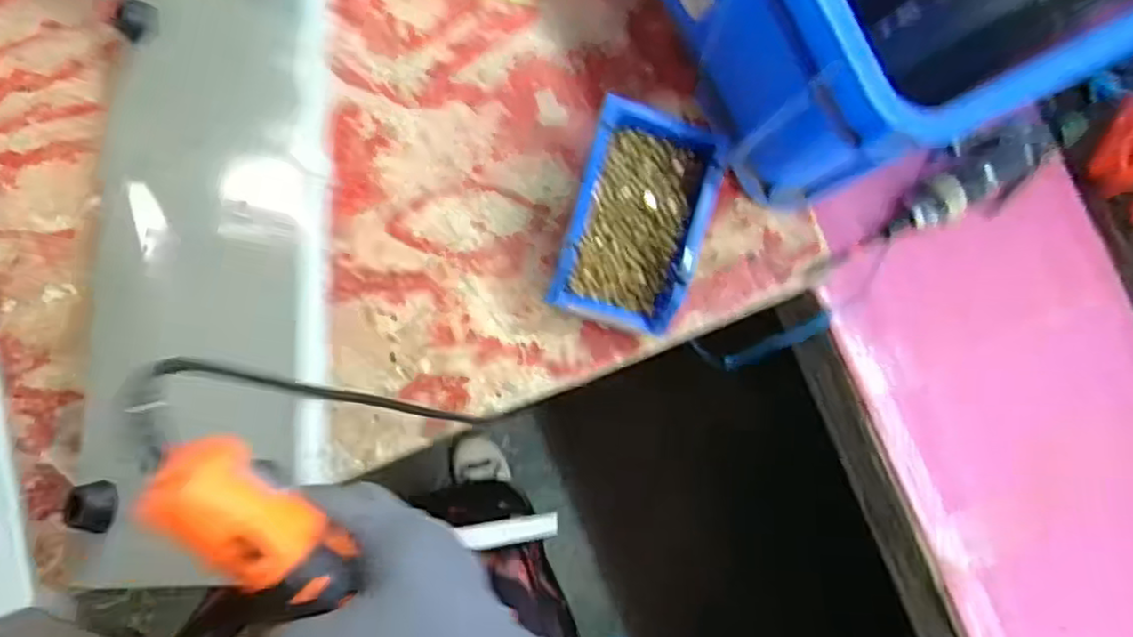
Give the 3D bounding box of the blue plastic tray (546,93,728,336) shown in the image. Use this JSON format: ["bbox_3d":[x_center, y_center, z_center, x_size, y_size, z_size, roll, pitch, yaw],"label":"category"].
[{"bbox_3d":[0.052,-0.077,0.540,0.102,0.078,0.161,17,83,-6],"label":"blue plastic tray"}]

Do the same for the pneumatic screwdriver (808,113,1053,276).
[{"bbox_3d":[0.317,-0.095,0.580,0.236,0.042,0.064,-32,90,4],"label":"pneumatic screwdriver"}]

